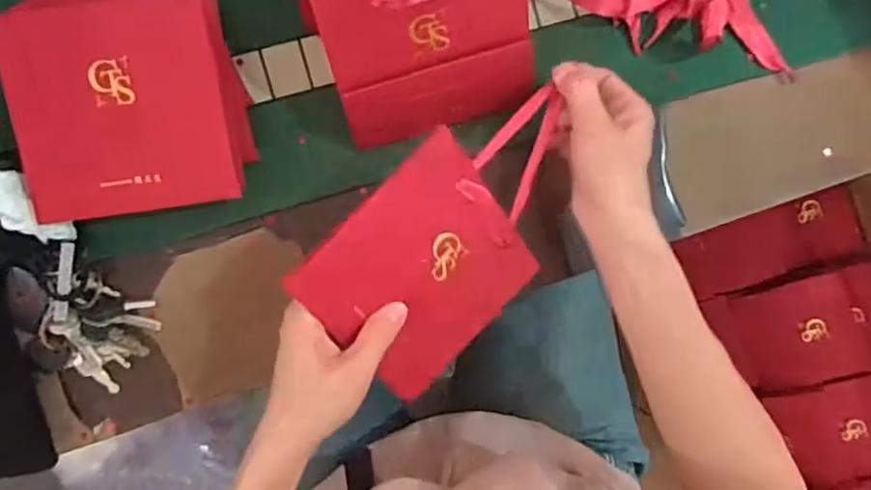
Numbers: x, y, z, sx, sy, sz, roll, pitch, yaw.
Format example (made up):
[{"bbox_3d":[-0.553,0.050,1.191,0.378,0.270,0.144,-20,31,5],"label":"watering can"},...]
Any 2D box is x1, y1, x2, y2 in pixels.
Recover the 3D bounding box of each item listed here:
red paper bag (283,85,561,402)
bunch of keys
[{"bbox_3d":[0.019,-0.006,0.413,0.211,0.014,0.132,-43,118,-11],"label":"red paper bag"},{"bbox_3d":[-0.260,0.057,0.462,0.087,0.022,0.073,37,87,-4],"label":"bunch of keys"}]

